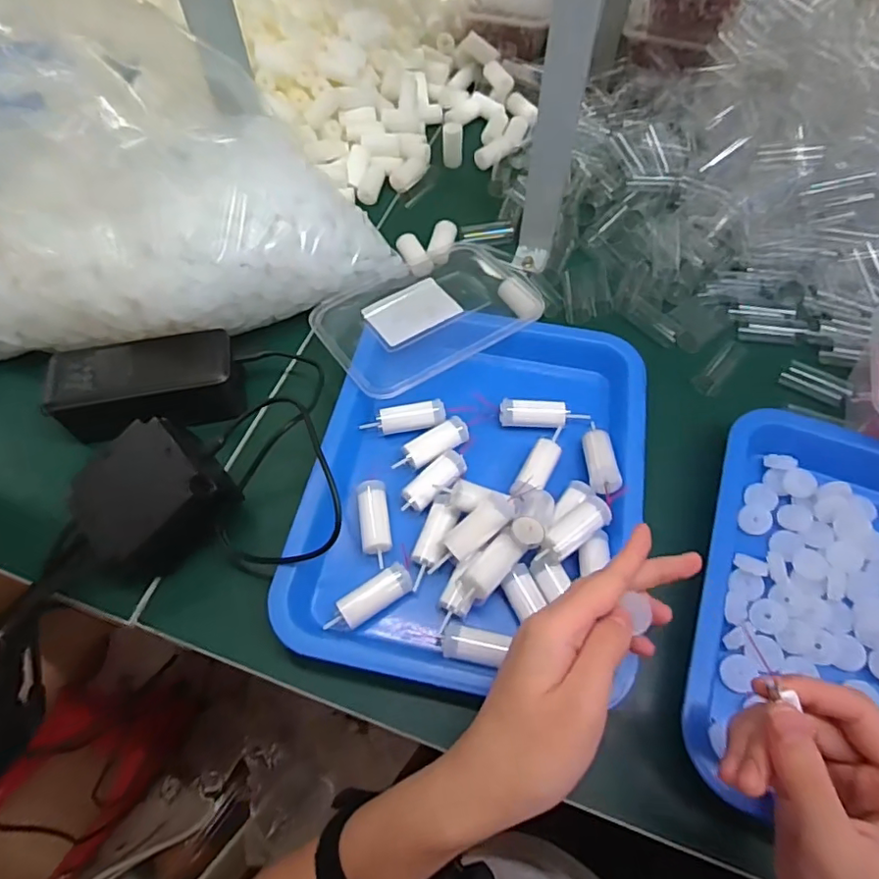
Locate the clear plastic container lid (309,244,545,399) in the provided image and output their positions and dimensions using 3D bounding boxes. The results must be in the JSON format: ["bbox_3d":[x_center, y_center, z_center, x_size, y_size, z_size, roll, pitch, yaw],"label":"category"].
[{"bbox_3d":[-0.006,-0.113,0.470,0.186,0.009,0.117,-31,64,-16],"label":"clear plastic container lid"}]

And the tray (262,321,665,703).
[{"bbox_3d":[0.026,0.023,0.396,0.227,0.040,0.278,8,60,5],"label":"tray"}]

